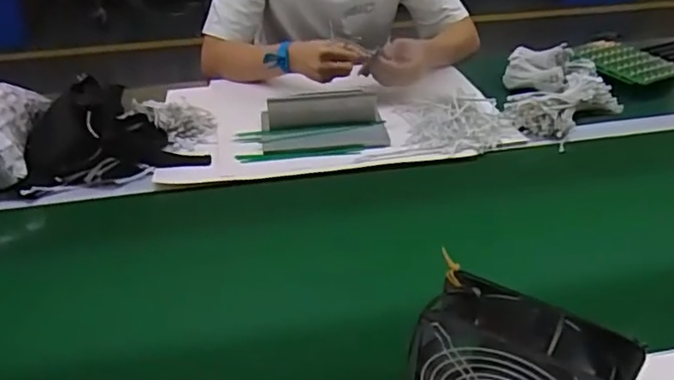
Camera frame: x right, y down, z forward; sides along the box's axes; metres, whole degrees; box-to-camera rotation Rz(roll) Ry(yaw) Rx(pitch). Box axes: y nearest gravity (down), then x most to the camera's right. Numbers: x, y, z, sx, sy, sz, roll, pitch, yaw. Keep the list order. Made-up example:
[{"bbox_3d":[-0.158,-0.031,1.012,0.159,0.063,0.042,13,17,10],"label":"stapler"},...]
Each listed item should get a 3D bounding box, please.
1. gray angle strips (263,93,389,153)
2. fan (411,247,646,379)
[{"bbox_3d":[-0.022,-0.111,0.953,0.201,0.052,0.088,-5,36,-6],"label":"gray angle strips"},{"bbox_3d":[0.140,0.156,0.471,0.155,0.143,0.064,17,39,22],"label":"fan"}]

